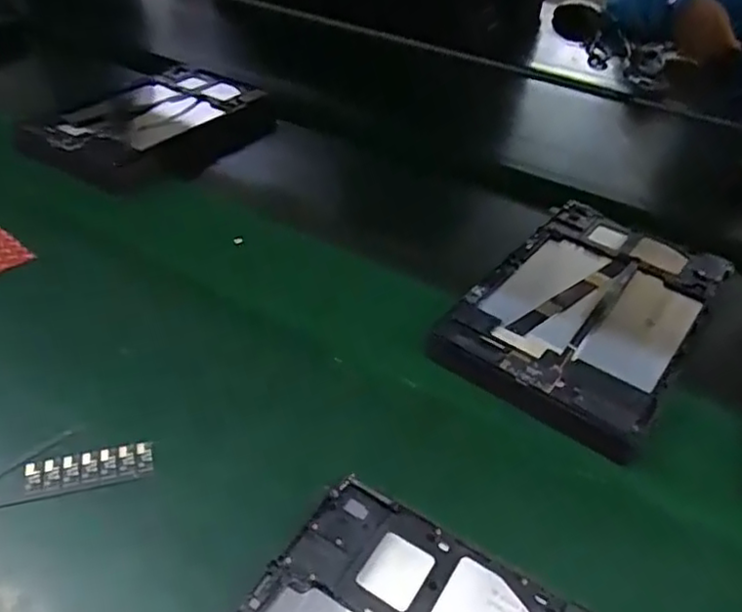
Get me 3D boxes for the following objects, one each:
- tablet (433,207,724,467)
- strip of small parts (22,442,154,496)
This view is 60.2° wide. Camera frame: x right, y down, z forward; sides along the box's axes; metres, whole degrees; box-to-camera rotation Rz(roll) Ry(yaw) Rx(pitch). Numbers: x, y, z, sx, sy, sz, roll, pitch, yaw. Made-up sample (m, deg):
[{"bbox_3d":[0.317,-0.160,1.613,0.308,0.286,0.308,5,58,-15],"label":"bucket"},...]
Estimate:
[{"bbox_3d":[0.169,-0.002,0.498,0.149,0.027,0.250,28,44,24],"label":"tablet"},{"bbox_3d":[-0.164,0.095,0.374,0.071,0.006,0.020,-9,58,-10],"label":"strip of small parts"}]

